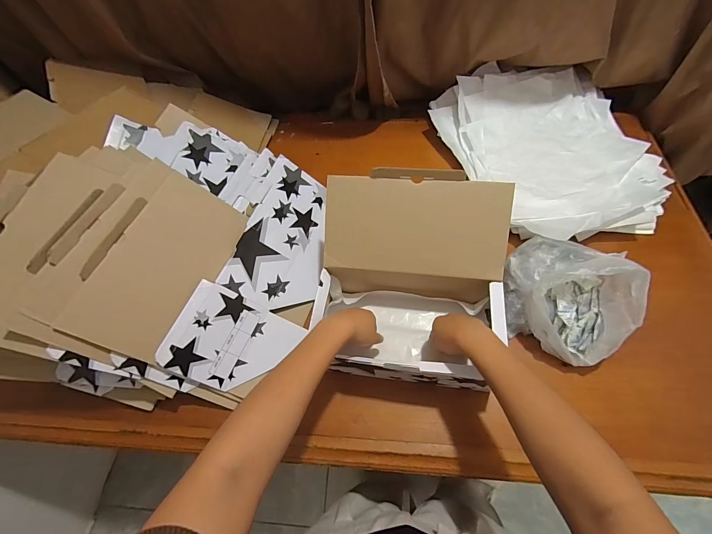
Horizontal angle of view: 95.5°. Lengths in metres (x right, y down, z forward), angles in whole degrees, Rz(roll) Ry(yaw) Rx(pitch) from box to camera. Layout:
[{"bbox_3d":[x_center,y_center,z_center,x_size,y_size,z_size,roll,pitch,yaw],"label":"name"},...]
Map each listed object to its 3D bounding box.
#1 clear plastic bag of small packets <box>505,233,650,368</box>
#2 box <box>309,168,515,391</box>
[{"bbox_3d":[0.332,0.041,0.514,0.193,0.135,0.164,36,69,21],"label":"clear plastic bag of small packets"},{"bbox_3d":[0.082,0.024,0.507,0.275,0.200,0.265,6,61,7],"label":"box"}]

